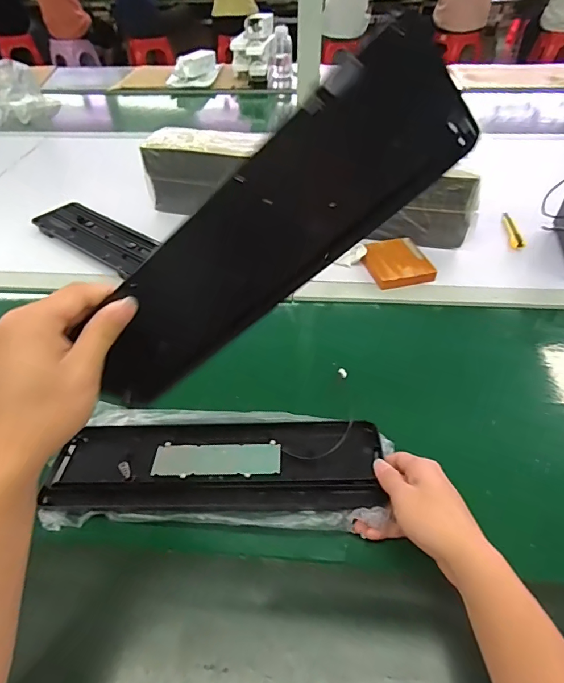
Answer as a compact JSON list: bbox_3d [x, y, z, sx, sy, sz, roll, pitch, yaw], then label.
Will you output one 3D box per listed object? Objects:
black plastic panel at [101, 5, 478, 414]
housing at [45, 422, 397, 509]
[{"bbox_3d":[-0.031,-0.053,0.316,0.105,0.346,0.014,32,32,-33],"label":"black plastic panel"},{"bbox_3d":[-0.073,0.135,0.477,0.355,0.016,0.104,-2,44,2],"label":"housing"}]

